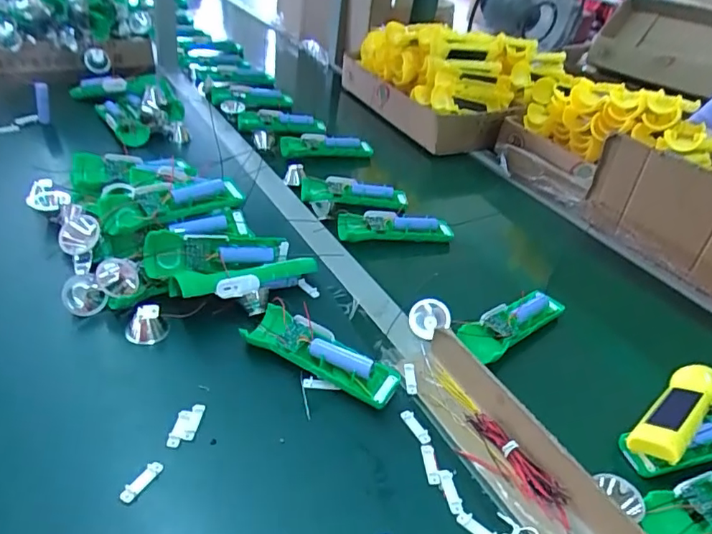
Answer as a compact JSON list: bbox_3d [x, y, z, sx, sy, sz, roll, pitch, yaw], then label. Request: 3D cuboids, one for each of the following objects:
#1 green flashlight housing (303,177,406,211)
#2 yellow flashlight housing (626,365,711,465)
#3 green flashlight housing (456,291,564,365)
[{"bbox_3d":[-0.003,-0.117,0.836,0.165,0.033,0.049,8,35,0],"label":"green flashlight housing"},{"bbox_3d":[0.318,0.139,0.525,0.159,0.027,0.046,-25,46,-37],"label":"yellow flashlight housing"},{"bbox_3d":[0.179,0.062,0.618,0.163,0.023,0.048,-26,47,-38],"label":"green flashlight housing"}]

